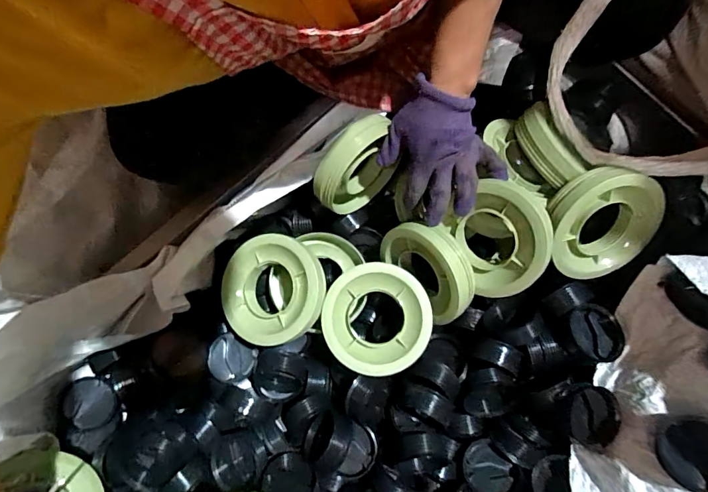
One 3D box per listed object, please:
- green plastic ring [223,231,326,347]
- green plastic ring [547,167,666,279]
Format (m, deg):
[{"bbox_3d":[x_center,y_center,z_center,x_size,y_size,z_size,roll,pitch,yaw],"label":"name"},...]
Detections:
[{"bbox_3d":[-0.101,0.054,0.494,0.130,0.030,0.130,-3,80,18],"label":"green plastic ring"},{"bbox_3d":[0.289,-0.027,0.451,0.127,0.043,0.127,1,114,2],"label":"green plastic ring"}]

